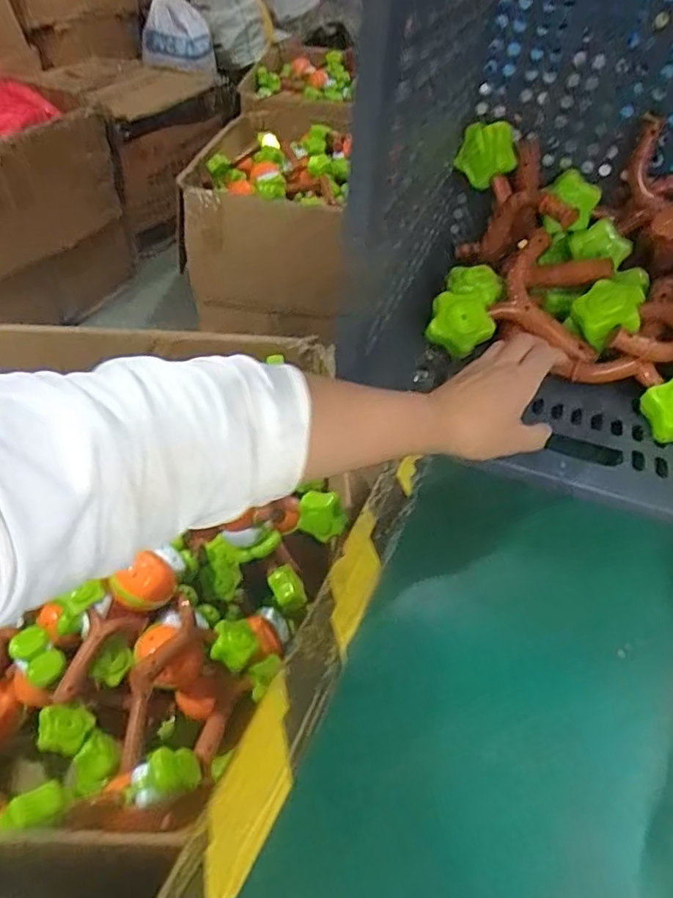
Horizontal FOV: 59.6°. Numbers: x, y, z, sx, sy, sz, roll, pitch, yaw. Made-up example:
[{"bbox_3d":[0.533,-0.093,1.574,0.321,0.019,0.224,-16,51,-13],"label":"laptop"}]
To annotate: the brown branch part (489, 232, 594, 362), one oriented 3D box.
[{"bbox_3d":[0.200,-0.144,0.603,0.081,0.044,0.147,-15,74,-20],"label":"brown branch part"}]

